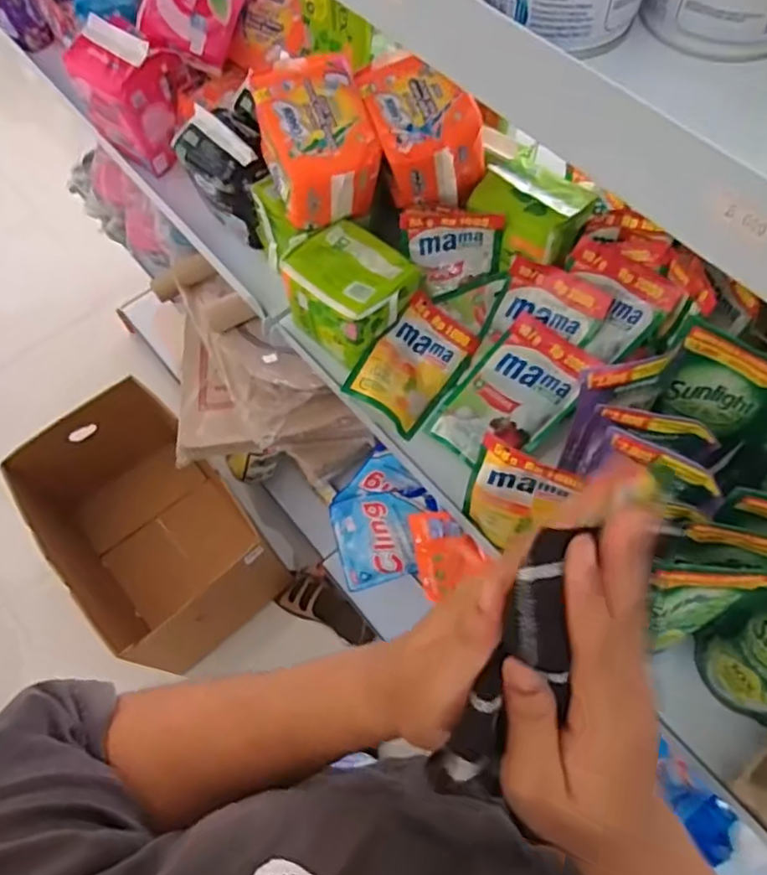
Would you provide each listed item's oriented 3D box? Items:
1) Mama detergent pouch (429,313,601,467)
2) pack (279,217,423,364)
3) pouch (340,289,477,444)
[{"bbox_3d":[0.116,-0.035,0.564,0.086,0.026,0.143,37,71,18],"label":"Mama detergent pouch"},{"bbox_3d":[-0.032,-0.137,0.590,0.103,0.070,0.092,38,71,19],"label":"pack"},{"bbox_3d":[0.029,-0.068,0.592,0.081,0.022,0.118,41,73,-8],"label":"pouch"}]

